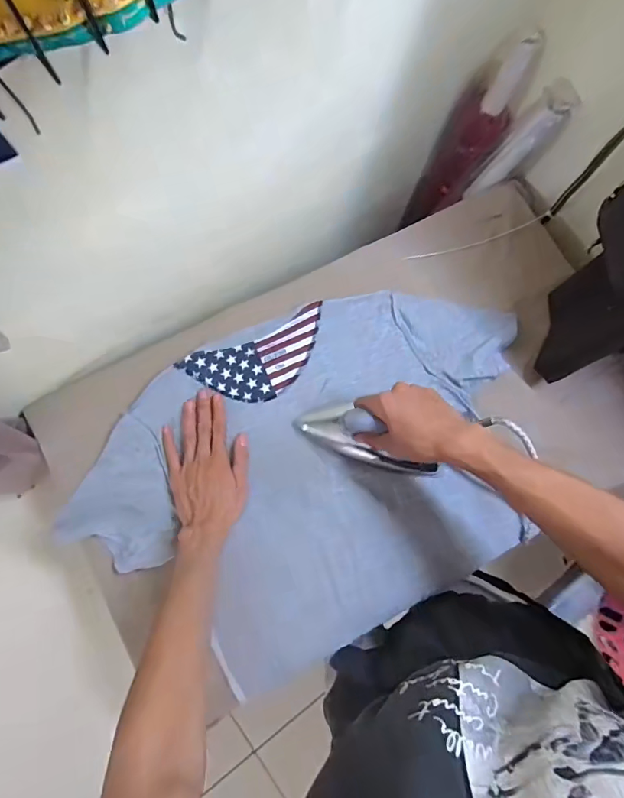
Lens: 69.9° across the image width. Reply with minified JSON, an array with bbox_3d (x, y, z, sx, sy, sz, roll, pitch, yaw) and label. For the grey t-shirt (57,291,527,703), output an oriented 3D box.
[{"bbox_3d":[0.013,0.096,0.601,0.610,0.042,0.419,-25,81,-5],"label":"grey t-shirt"}]

